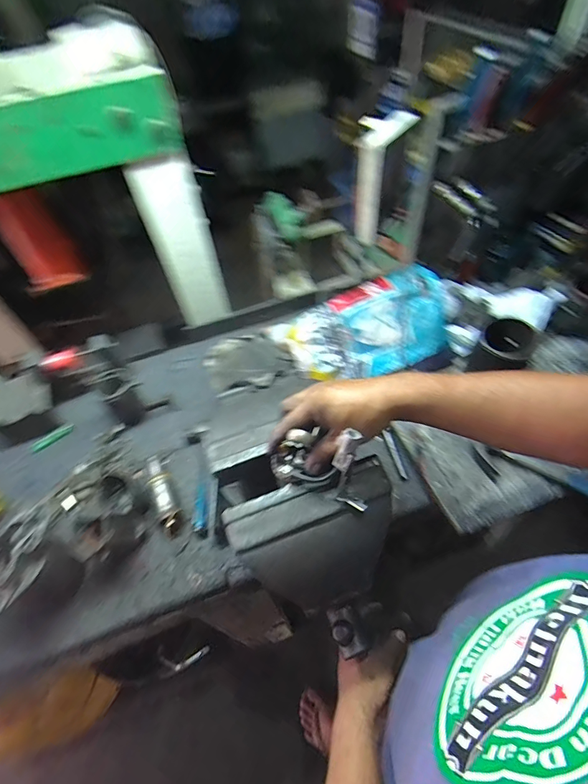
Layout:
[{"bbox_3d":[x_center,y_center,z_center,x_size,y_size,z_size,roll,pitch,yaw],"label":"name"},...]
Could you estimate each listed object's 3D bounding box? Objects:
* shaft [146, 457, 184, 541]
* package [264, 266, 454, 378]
[{"bbox_3d":[-0.253,0.185,0.735,0.049,0.045,0.170,-23,55,-12],"label":"shaft"},{"bbox_3d":[0.141,-0.143,0.819,0.342,0.110,0.184,-13,54,-4],"label":"package"}]

